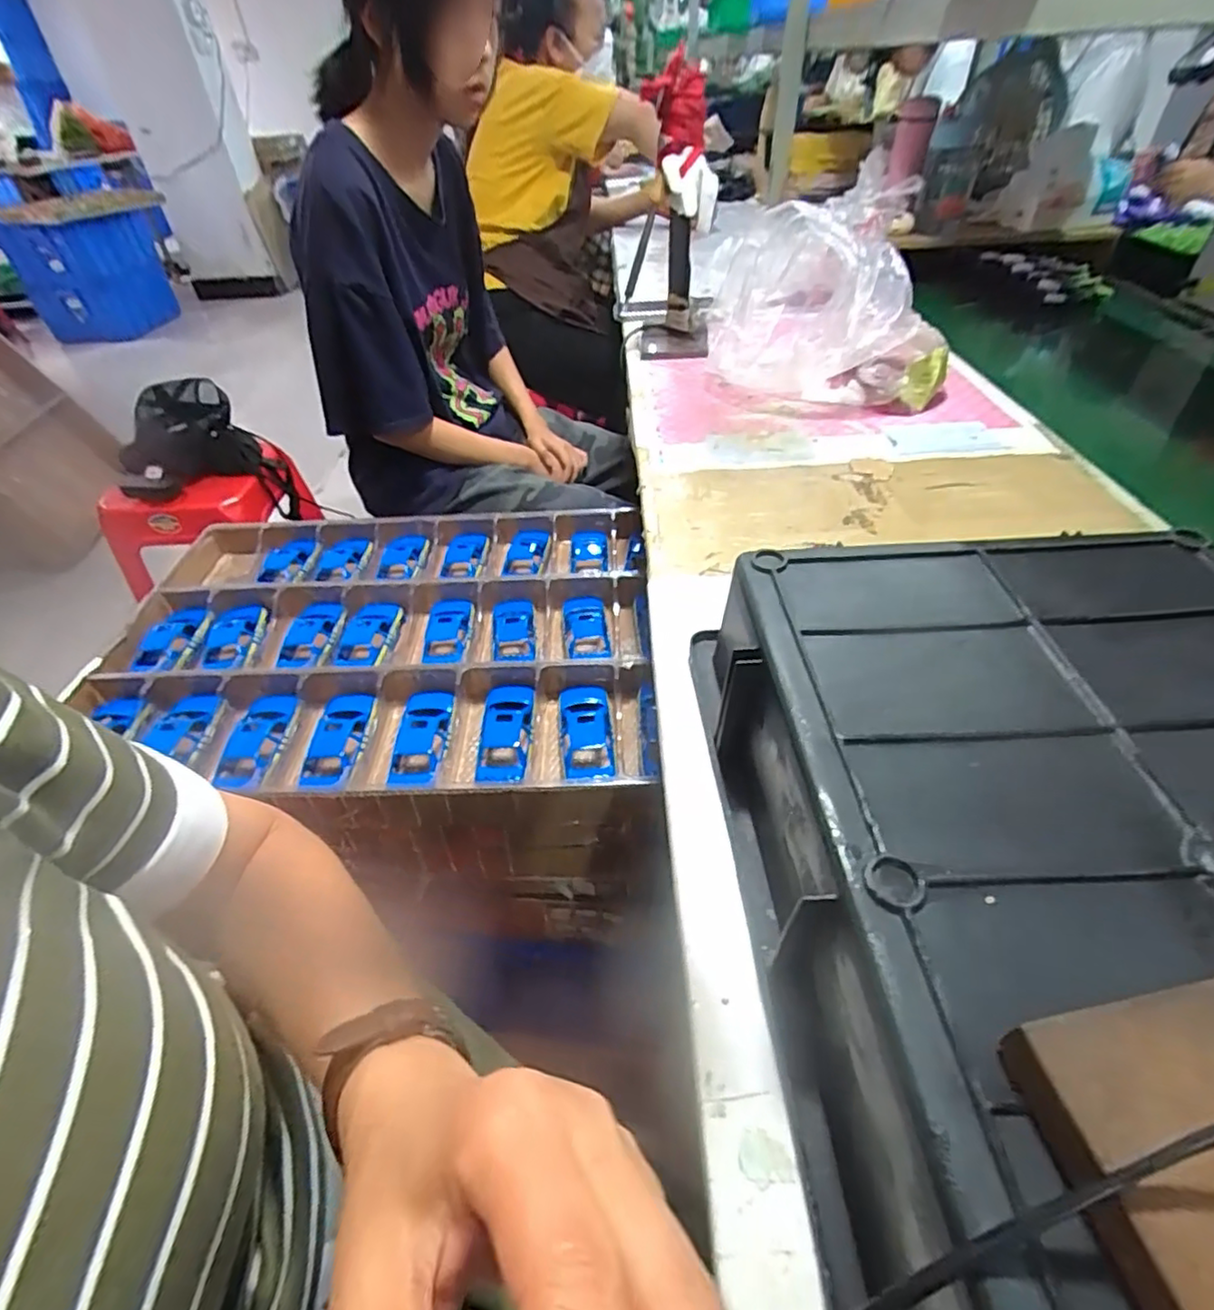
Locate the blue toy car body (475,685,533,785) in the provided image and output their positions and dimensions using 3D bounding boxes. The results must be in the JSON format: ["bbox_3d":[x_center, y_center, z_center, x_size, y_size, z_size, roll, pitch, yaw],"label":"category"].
[{"bbox_3d":[-0.097,0.076,0.600,0.049,0.029,0.135,-5,43,-2],"label":"blue toy car body"}]

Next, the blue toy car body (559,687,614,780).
[{"bbox_3d":[-0.021,0.075,0.598,0.048,0.030,0.126,-5,43,-1],"label":"blue toy car body"}]

